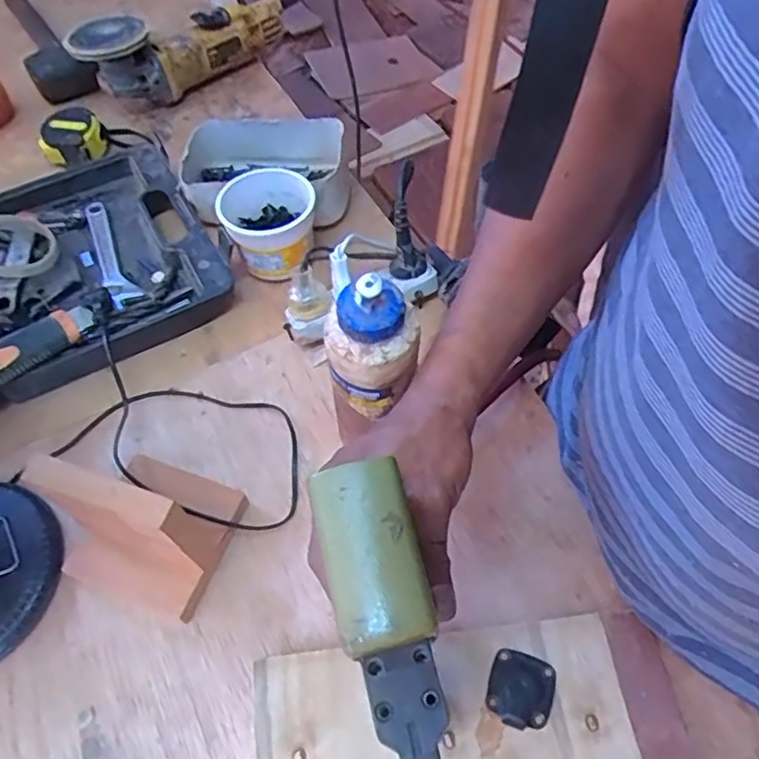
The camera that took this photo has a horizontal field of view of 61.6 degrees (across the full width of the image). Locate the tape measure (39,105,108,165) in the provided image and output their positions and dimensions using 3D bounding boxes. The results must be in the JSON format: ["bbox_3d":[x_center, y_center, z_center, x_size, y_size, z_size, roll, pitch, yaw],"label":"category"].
[{"bbox_3d":[-0.372,-0.289,0.773,0.075,0.051,0.067,-31,61,-16],"label":"tape measure"}]

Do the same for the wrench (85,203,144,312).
[{"bbox_3d":[-0.282,-0.128,0.667,0.031,0.017,0.177,-26,60,-14],"label":"wrench"}]

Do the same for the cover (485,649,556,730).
[{"bbox_3d":[0.096,0.210,0.433,0.042,0.007,0.046,18,60,13],"label":"cover"}]

